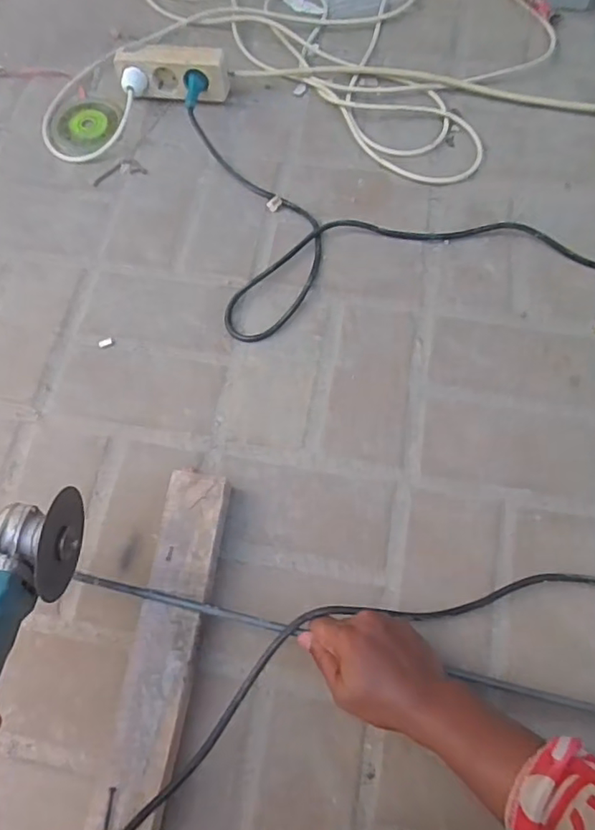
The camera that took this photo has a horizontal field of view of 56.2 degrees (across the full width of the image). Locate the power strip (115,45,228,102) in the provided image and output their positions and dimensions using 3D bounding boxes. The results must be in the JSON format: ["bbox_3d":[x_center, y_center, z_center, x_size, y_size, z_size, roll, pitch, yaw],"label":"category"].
[{"bbox_3d":[-0.173,-0.481,0.784,0.151,0.049,0.056,7,70,4],"label":"power strip"}]

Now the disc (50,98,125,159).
[{"bbox_3d":[-0.300,-0.410,0.792,0.099,0.004,0.101,-1,73,2],"label":"disc"}]

